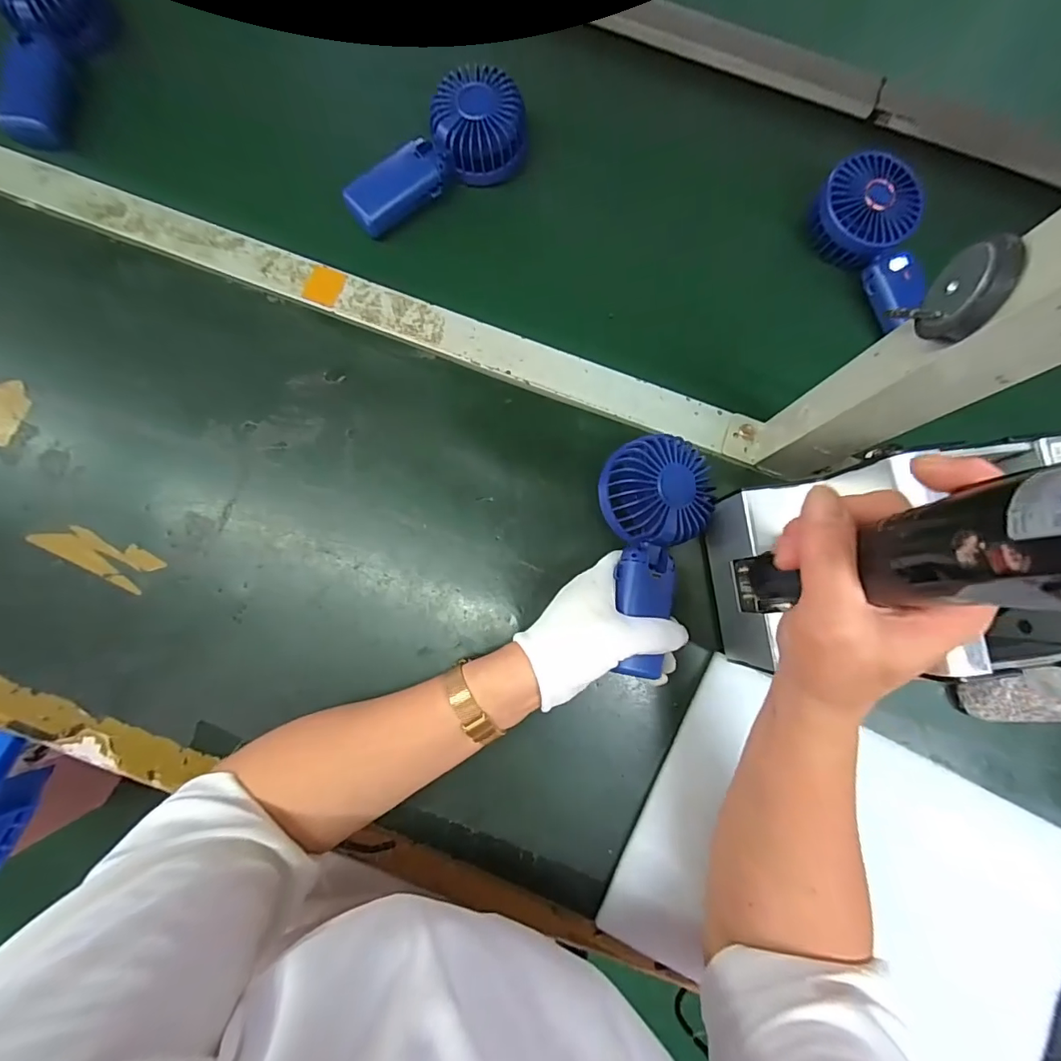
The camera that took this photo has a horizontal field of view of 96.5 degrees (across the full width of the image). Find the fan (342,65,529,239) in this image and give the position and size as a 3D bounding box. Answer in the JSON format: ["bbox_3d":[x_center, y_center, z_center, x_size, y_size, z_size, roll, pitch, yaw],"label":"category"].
[{"bbox_3d":[-0.080,-0.331,0.421,0.176,0.035,0.075,-44,86,-7],"label":"fan"}]

